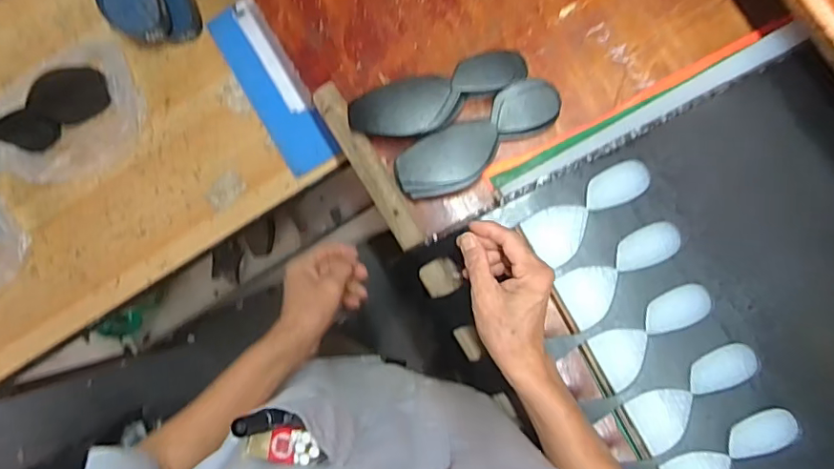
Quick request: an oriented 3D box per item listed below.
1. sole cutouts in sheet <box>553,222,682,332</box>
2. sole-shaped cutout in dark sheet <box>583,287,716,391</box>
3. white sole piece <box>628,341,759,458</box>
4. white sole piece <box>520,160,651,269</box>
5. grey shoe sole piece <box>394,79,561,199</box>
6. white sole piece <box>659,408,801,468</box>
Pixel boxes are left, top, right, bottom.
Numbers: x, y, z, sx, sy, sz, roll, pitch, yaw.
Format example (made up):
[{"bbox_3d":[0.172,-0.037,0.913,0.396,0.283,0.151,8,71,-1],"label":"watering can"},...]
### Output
[{"bbox_3d":[0.216,0.039,0.561,0.138,0.009,0.056,-35,84,3],"label":"sole cutouts in sheet"},{"bbox_3d":[0.241,0.098,0.551,0.133,0.004,0.056,-43,83,2],"label":"sole-shaped cutout in dark sheet"},{"bbox_3d":[0.284,0.162,0.542,0.138,0.006,0.055,-37,84,3],"label":"white sole piece"},{"bbox_3d":[0.182,-0.032,0.571,0.141,0.006,0.058,-43,84,5],"label":"white sole piece"},{"bbox_3d":[0.069,-0.109,0.614,0.198,0.030,0.070,-32,84,4],"label":"grey shoe sole piece"},{"bbox_3d":[0.314,0.223,0.531,0.139,0.006,0.056,-42,83,3],"label":"white sole piece"}]

